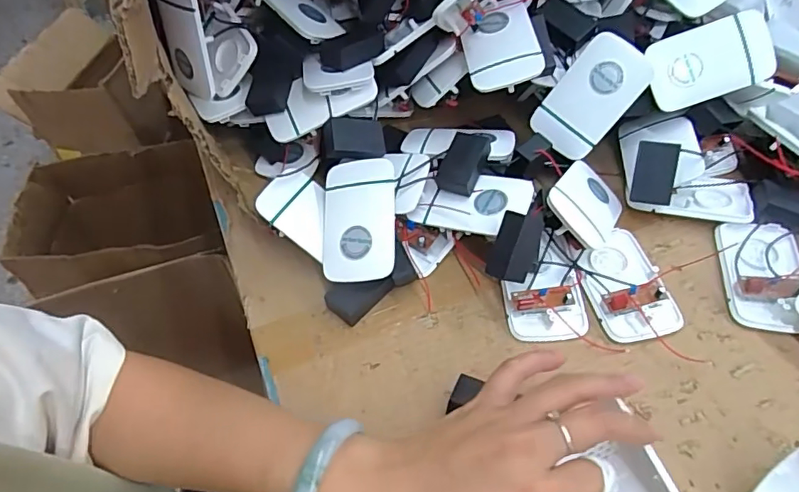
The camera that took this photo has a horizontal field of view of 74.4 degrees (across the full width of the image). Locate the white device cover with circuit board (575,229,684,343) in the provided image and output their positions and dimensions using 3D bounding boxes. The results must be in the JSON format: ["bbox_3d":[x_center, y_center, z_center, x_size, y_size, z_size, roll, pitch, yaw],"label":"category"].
[{"bbox_3d":[0.171,0.027,0.400,0.058,0.022,0.088,-10,52,-4],"label":"white device cover with circuit board"}]

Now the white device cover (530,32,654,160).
[{"bbox_3d":[0.160,-0.124,0.440,0.059,0.096,0.007,40,22,8],"label":"white device cover"}]

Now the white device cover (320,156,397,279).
[{"bbox_3d":[-0.032,-0.021,0.409,0.059,0.011,0.096,-9,70,18],"label":"white device cover"}]

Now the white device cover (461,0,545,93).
[{"bbox_3d":[0.083,-0.164,0.431,0.058,0.008,0.082,-11,62,12],"label":"white device cover"}]

